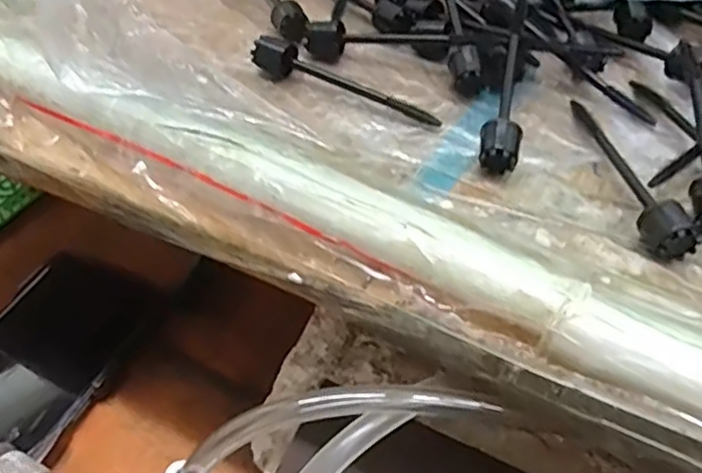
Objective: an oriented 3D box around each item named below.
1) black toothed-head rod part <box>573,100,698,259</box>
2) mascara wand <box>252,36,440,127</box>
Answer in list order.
[{"bbox_3d":[0.099,-0.027,0.243,0.013,0.016,0.085,-3,46,-6],"label":"black toothed-head rod part"},{"bbox_3d":[-0.002,-0.067,0.279,0.083,0.016,0.017,23,49,18],"label":"mascara wand"}]

